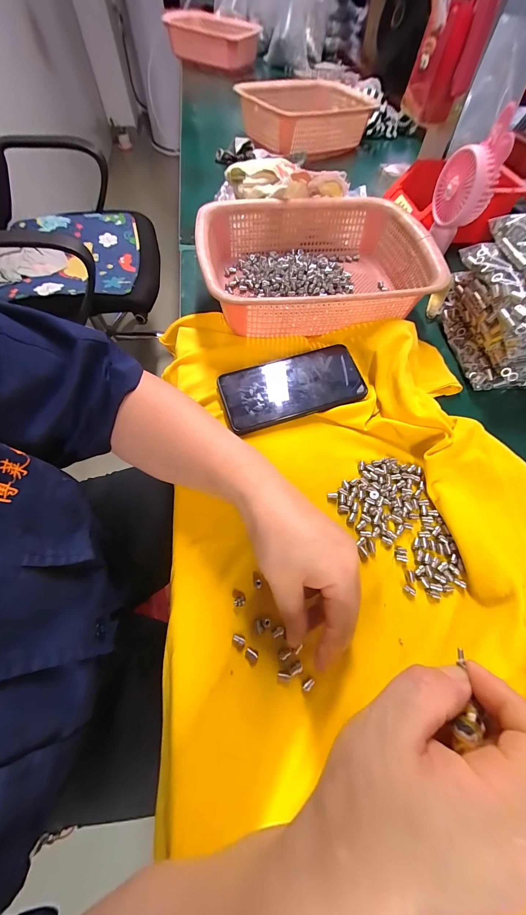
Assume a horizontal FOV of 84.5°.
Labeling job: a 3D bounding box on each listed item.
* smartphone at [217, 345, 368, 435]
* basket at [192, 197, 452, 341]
[{"bbox_3d":[0.036,-0.082,0.335,0.167,0.014,0.078,-15,65,-9],"label":"smartphone"},{"bbox_3d":[0.066,-0.257,0.388,0.285,0.070,0.216,-8,65,-6],"label":"basket"}]

